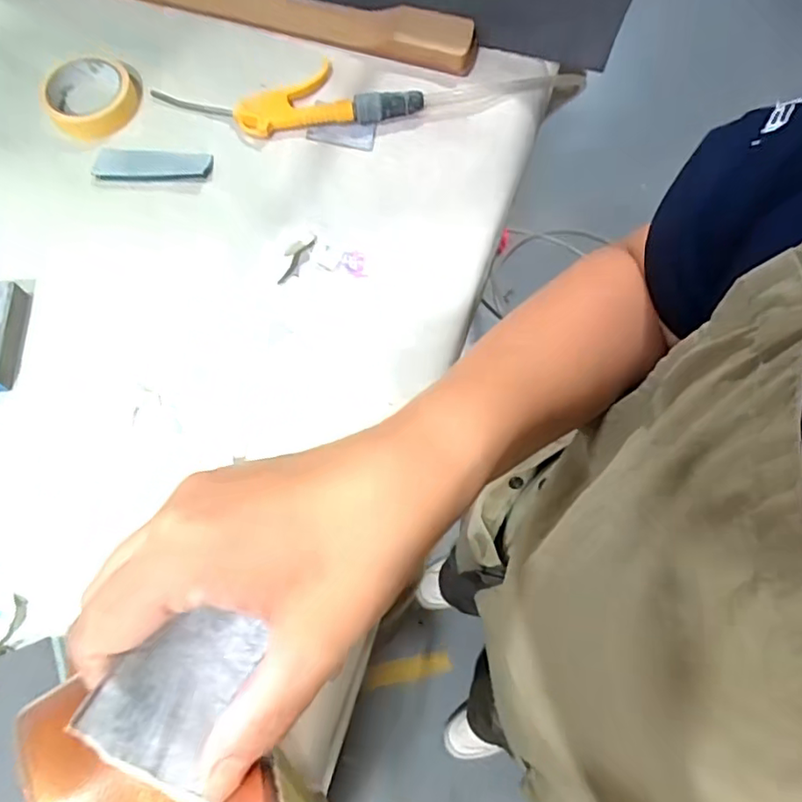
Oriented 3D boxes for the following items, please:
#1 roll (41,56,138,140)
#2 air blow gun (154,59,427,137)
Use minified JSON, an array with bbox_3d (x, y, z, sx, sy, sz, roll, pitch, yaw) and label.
[{"bbox_3d":[-0.331,-0.320,0.621,0.093,0.025,0.101,-5,67,-4],"label":"roll"},{"bbox_3d":[-0.120,-0.326,0.627,0.276,0.032,0.077,-8,67,-6],"label":"air blow gun"}]

